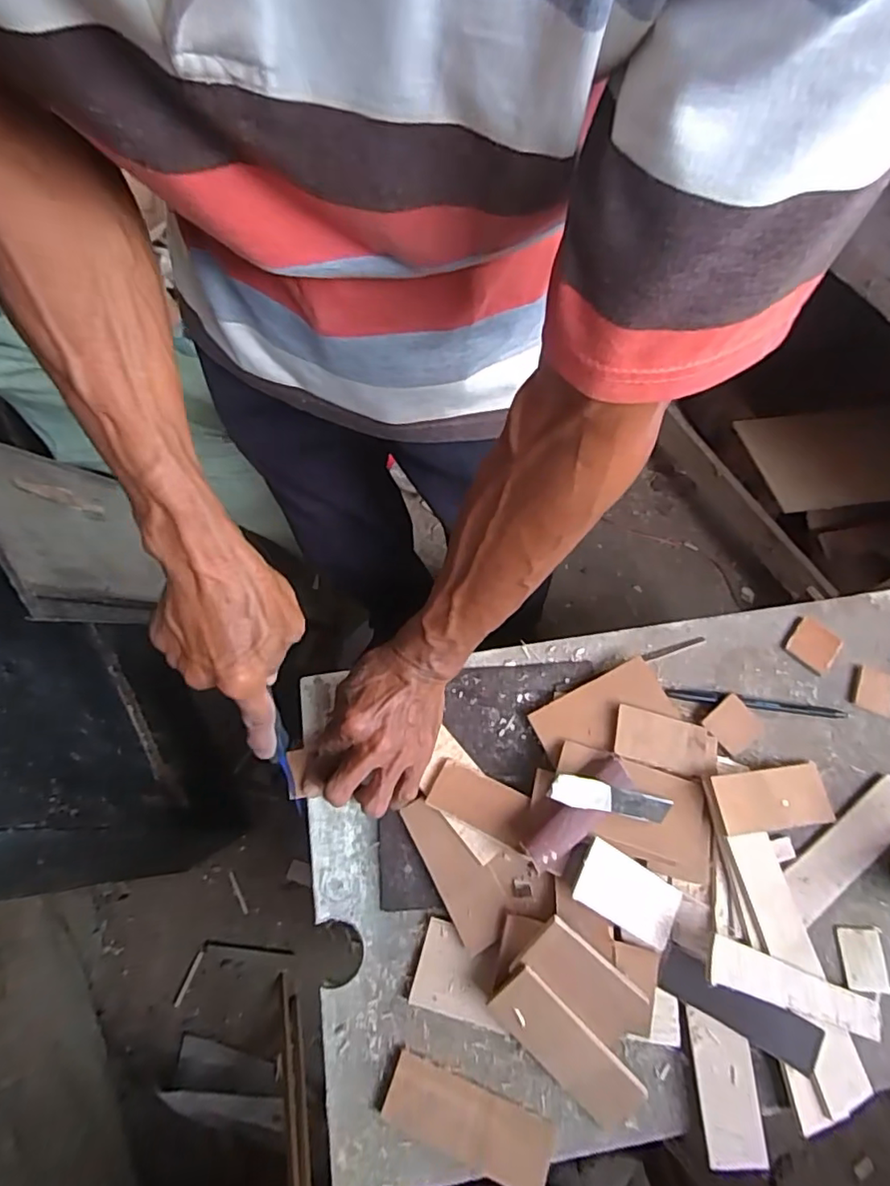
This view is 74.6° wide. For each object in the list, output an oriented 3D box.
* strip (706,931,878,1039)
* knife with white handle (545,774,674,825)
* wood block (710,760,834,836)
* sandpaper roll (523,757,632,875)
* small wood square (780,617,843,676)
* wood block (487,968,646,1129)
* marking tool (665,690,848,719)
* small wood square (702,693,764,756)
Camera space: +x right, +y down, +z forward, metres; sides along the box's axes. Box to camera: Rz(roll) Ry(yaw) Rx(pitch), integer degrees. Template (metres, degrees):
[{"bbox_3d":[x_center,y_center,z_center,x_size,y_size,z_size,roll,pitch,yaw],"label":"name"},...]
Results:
[{"bbox_3d":[0.241,0.271,0.400,0.138,0.012,0.029,24,68,-8],"label":"strip"},{"bbox_3d":[0.121,0.149,0.424,0.092,0.005,0.021,15,66,-9],"label":"knife with white handle"},{"bbox_3d":[0.247,0.156,0.443,0.101,0.009,0.044,-1,66,-19],"label":"wood block"},{"bbox_3d":[0.098,0.160,0.421,0.097,0.016,0.026,-36,71,-14],"label":"sandpaper roll"},{"bbox_3d":[0.323,0.046,0.514,0.041,0.007,0.039,34,71,14],"label":"small wood square"},{"bbox_3d":[0.081,0.301,0.386,0.113,0.007,0.042,43,100,5],"label":"wood block"},{"bbox_3d":[0.264,0.094,0.495,0.147,0.007,0.010,7,67,3],"label":"marking tool"},{"bbox_3d":[0.241,0.111,0.488,0.041,0.007,0.040,-39,87,-18],"label":"small wood square"}]

